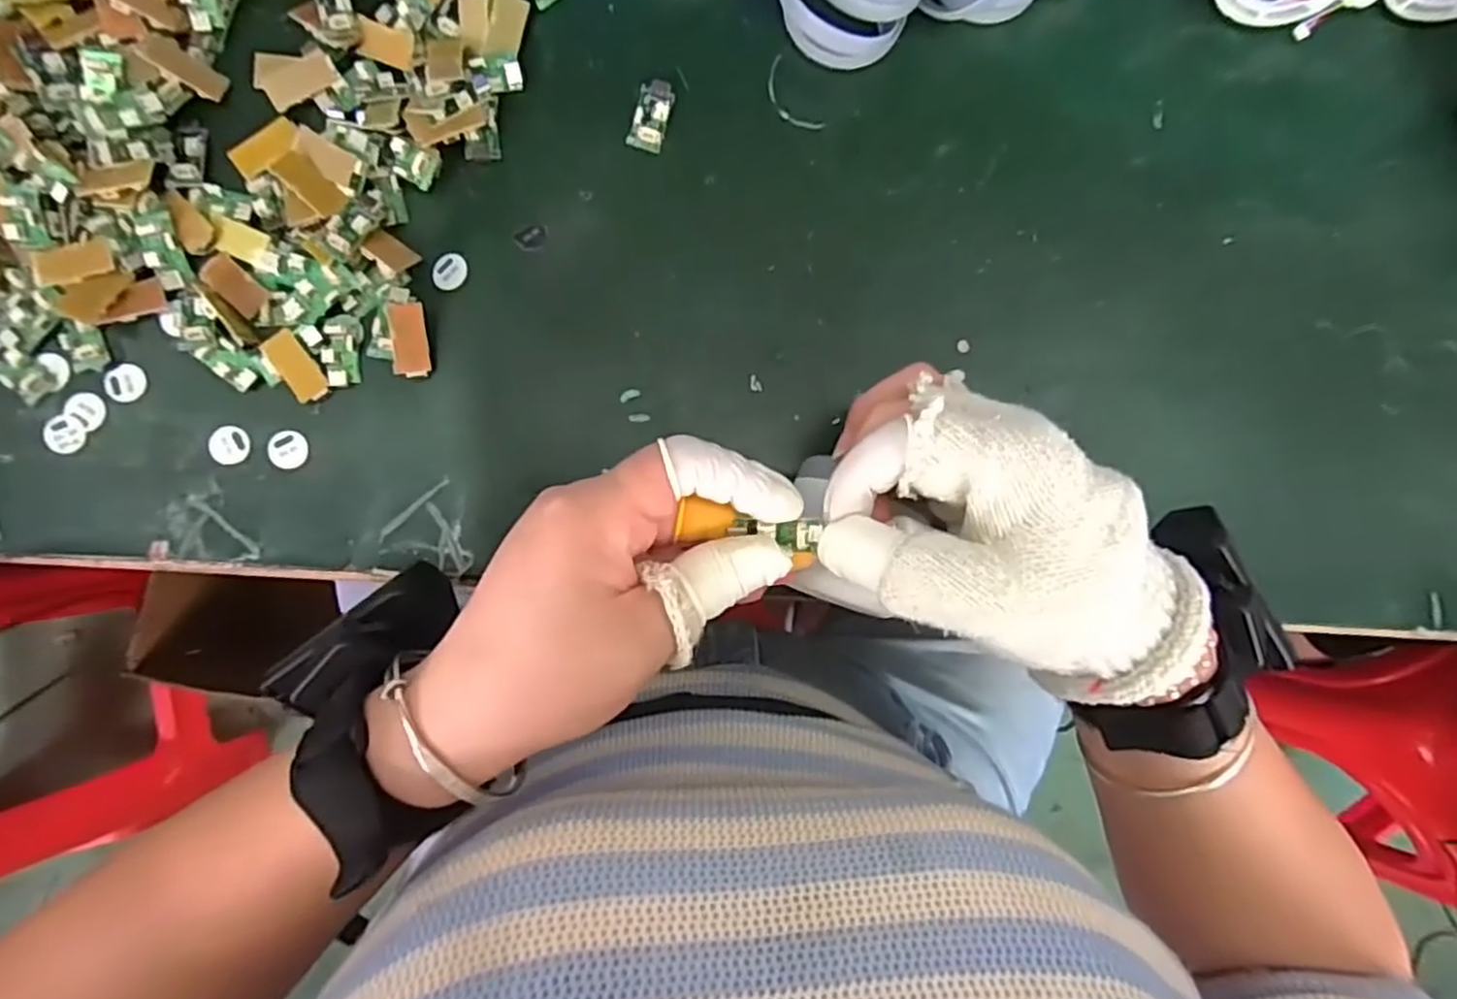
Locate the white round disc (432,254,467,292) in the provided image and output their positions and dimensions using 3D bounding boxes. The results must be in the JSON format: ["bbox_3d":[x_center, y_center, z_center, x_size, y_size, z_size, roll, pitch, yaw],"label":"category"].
[{"bbox_3d":[-0.126,-0.104,0.325,0.016,0.004,0.017,0,89,-4],"label":"white round disc"}]

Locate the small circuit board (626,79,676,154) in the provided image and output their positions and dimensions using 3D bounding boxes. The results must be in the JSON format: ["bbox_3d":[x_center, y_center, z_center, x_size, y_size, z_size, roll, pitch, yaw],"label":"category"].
[{"bbox_3d":[-0.036,-0.183,0.341,0.016,0.004,0.035,15,88,-4],"label":"small circuit board"}]

